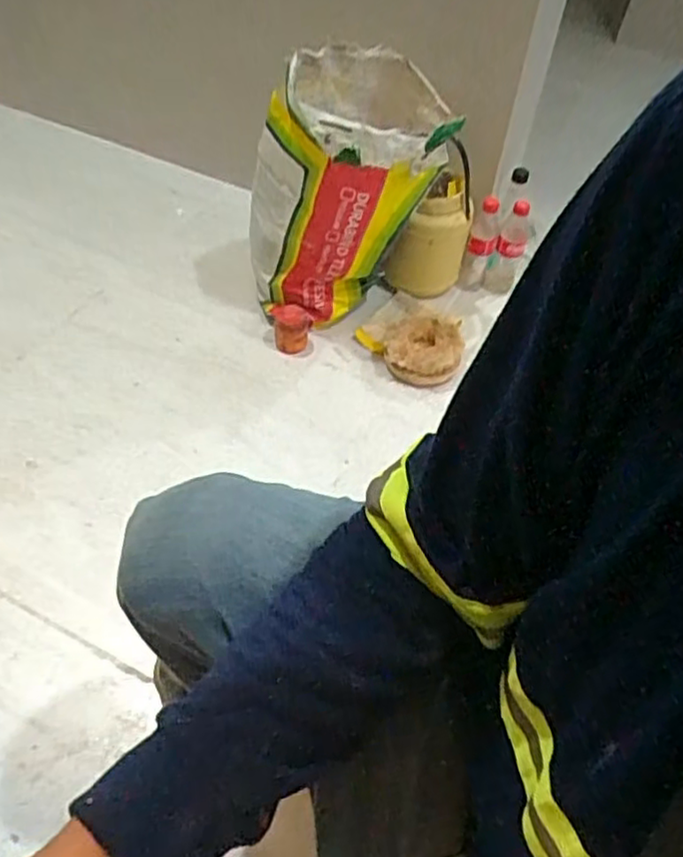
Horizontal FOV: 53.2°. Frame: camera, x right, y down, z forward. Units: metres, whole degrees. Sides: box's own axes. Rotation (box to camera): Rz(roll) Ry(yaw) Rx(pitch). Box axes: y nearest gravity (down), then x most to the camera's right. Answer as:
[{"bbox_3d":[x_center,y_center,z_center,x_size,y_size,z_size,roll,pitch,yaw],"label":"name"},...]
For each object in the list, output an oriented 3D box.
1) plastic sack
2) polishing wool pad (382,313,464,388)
[{"bbox_3d":[0.004,-0.405,1.151,0.291,0.422,0.274,2,52,-4],"label":"plastic sack"},{"bbox_3d":[0.146,-0.143,1.213,0.130,0.074,0.137,10,51,2],"label":"polishing wool pad"}]

